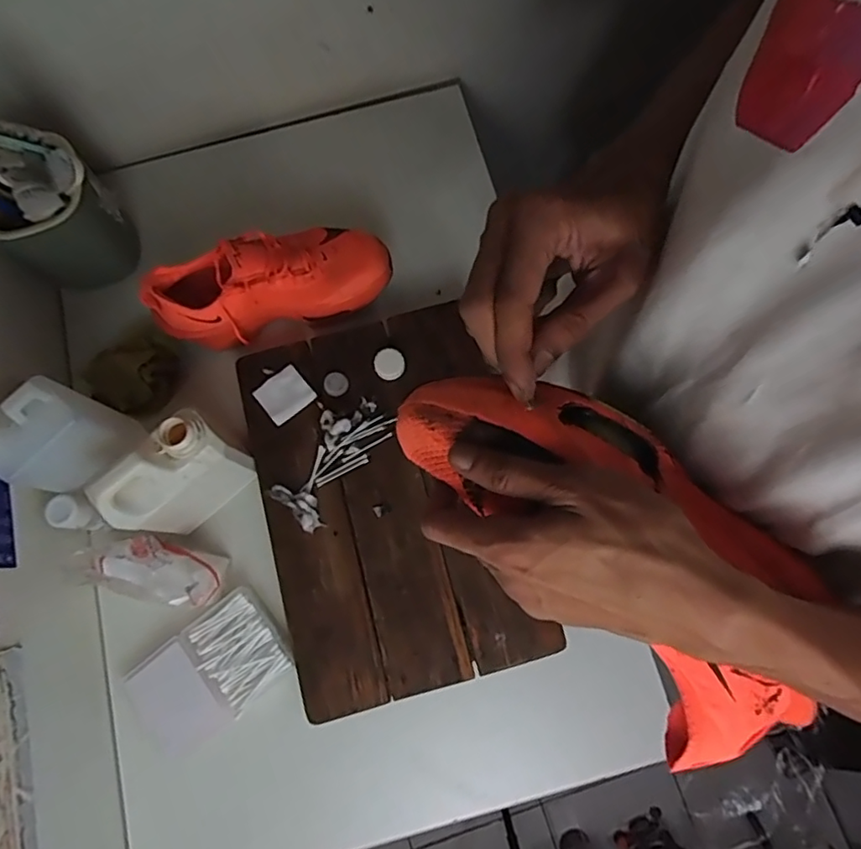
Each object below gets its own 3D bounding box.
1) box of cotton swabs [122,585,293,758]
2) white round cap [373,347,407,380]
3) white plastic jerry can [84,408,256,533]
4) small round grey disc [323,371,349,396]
[{"bbox_3d":[-0.241,0.268,0.619,0.166,0.019,0.109,-37,78,-7],"label":"box of cotton swabs"},{"bbox_3d":[-0.047,-0.070,0.661,0.035,0.020,0.032,0,76,2],"label":"white round cap"},{"bbox_3d":[-0.261,0.054,0.592,0.124,0.150,0.064,-42,78,-8],"label":"white plastic jerry can"},{"bbox_3d":[-0.111,-0.047,0.667,0.028,0.005,0.028,0,76,2],"label":"small round grey disc"}]

